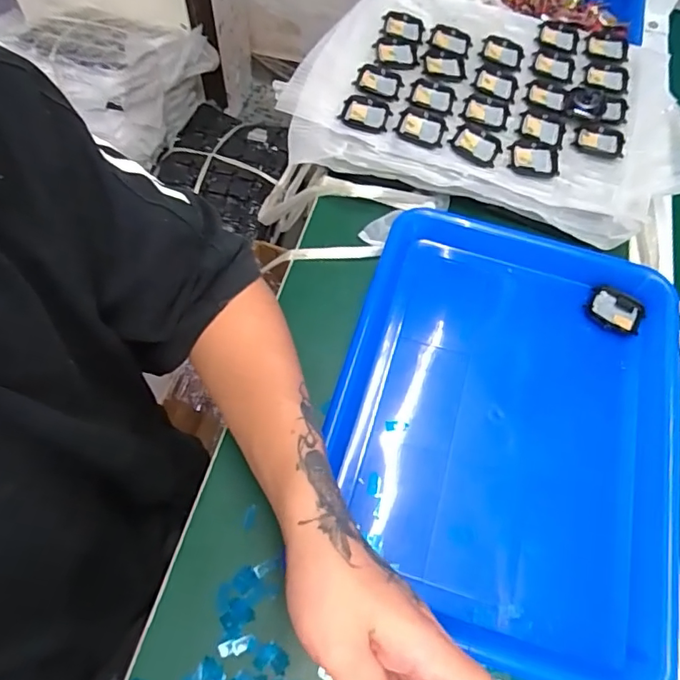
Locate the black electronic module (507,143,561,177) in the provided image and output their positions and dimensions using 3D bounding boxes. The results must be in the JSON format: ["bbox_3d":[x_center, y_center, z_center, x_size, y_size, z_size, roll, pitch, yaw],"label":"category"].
[{"bbox_3d":[0.183,-0.169,0.486,0.047,0.005,0.035,6,63,0],"label":"black electronic module"}]

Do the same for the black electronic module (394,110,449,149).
[{"bbox_3d":[0.078,-0.201,0.493,0.046,0.007,0.035,22,64,8],"label":"black electronic module"}]

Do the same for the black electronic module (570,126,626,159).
[{"bbox_3d":[0.252,-0.193,0.501,0.046,0.008,0.032,18,64,7],"label":"black electronic module"}]

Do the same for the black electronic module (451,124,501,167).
[{"bbox_3d":[0.130,-0.186,0.489,0.046,0.007,0.030,31,66,12],"label":"black electronic module"}]

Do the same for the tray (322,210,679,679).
[{"bbox_3d":[0.126,0.059,0.402,0.258,0.049,0.336,16,63,5],"label":"tray"}]

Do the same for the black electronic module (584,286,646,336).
[{"bbox_3d":[0.237,-0.025,0.445,0.045,0.008,0.035,31,66,12],"label":"black electronic module"}]

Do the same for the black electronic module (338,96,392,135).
[{"bbox_3d":[0.025,-0.218,0.501,0.047,0.008,0.040,19,64,7],"label":"black electronic module"}]

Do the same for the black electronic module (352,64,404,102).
[{"bbox_3d":[0.039,-0.259,0.521,0.047,0.010,0.041,17,63,6],"label":"black electronic module"}]

